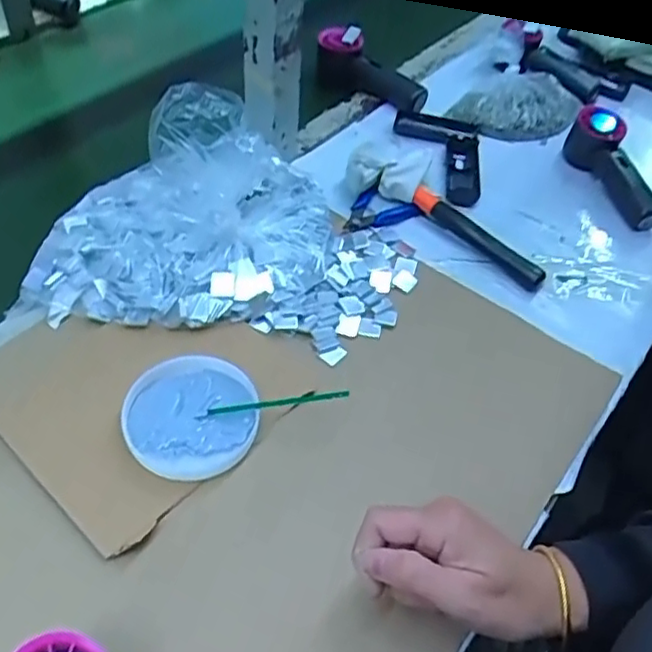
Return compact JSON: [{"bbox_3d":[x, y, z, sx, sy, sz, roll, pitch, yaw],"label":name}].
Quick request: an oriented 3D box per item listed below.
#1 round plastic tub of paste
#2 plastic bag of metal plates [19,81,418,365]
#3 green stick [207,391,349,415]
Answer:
[{"bbox_3d":[-0.103,0.071,0.507,0.094,0.028,0.096,3,49,-3],"label":"round plastic tub of paste"},{"bbox_3d":[-0.079,-0.111,0.581,0.329,0.125,0.231,11,49,4],"label":"plastic bag of metal plates"},{"bbox_3d":[-0.037,0.058,0.501,0.109,0.007,0.005,-8,49,7],"label":"green stick"}]

